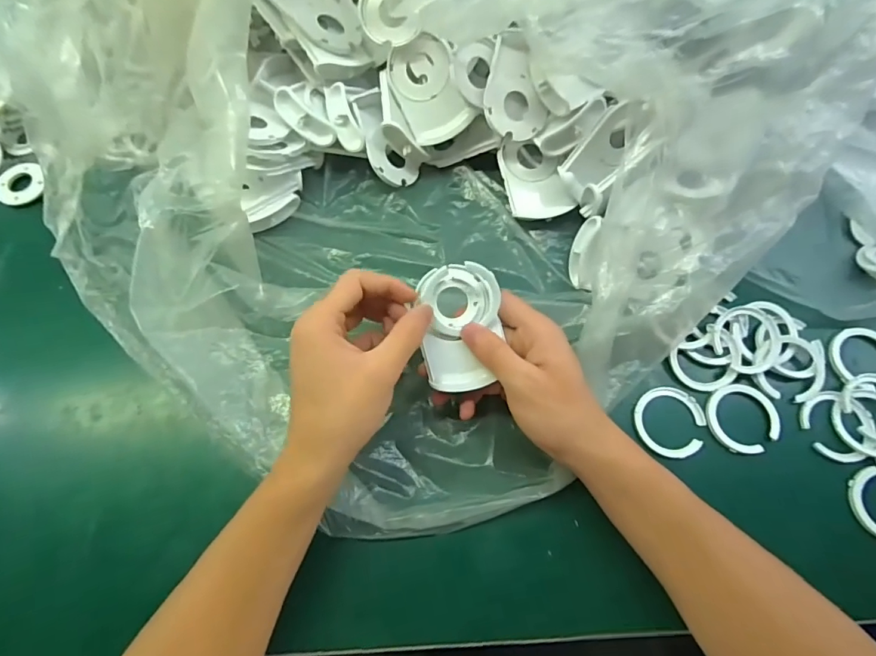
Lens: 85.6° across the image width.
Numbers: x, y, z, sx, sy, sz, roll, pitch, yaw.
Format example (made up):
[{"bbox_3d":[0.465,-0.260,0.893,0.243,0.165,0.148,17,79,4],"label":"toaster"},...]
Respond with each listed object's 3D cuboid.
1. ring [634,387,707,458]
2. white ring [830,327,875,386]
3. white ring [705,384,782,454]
[{"bbox_3d":[0.173,0.070,0.352,0.051,0.010,0.050,0,69,0],"label":"ring"},{"bbox_3d":[0.331,0.021,0.369,0.052,0.013,0.045,3,77,0],"label":"white ring"},{"bbox_3d":[0.225,0.067,0.350,0.048,0.005,0.050,0,69,0],"label":"white ring"}]

